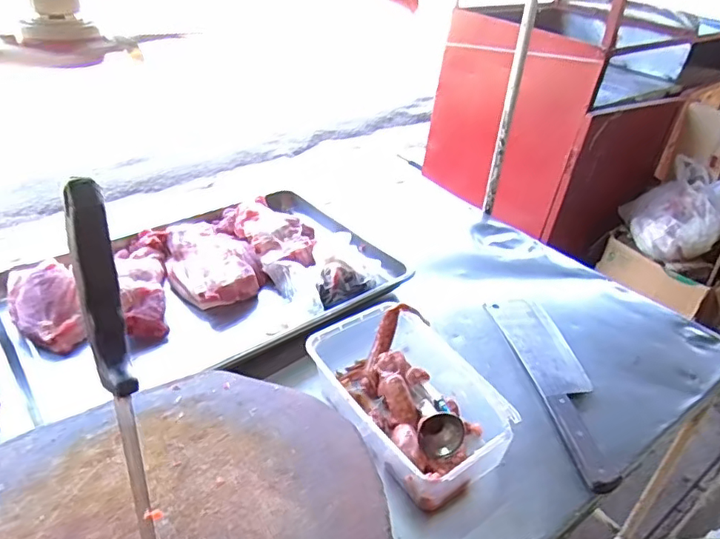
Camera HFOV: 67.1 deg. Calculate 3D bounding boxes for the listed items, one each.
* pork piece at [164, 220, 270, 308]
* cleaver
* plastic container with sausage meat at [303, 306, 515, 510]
[{"bbox_3d":[-0.254,-0.020,0.906,0.137,0.045,0.218,-21,43,-34],"label":"pork piece"},{"bbox_3d":[0.277,0.144,0.753,0.090,0.024,0.353,-1,35,-10],"label":"cleaver"},{"bbox_3d":[0.053,0.157,0.665,0.158,0.078,0.255,-18,41,-31],"label":"plastic container with sausage meat"}]

